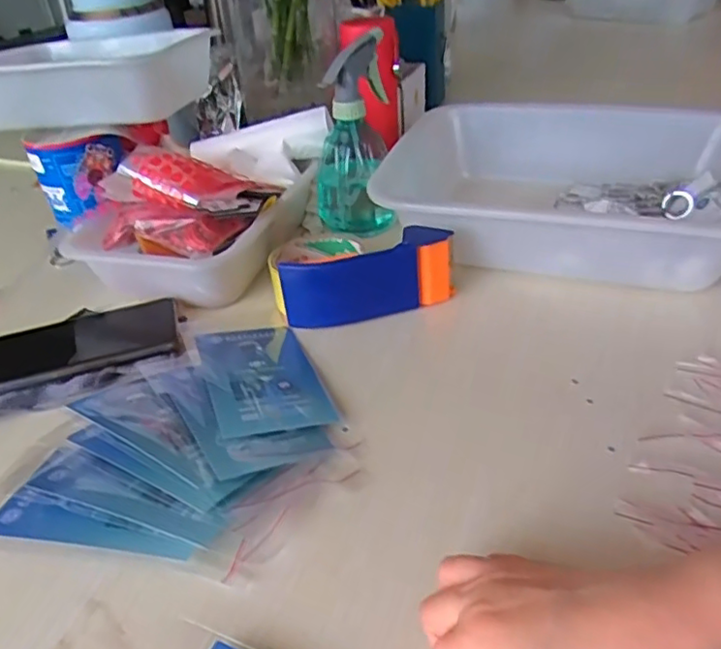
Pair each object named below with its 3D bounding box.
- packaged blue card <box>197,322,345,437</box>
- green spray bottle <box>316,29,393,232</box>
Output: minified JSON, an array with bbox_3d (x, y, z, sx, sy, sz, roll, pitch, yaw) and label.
[{"bbox_3d":[-0.077,0.035,0.463,0.081,0.008,0.142,-6,31,-21],"label":"packaged blue card"},{"bbox_3d":[-0.011,-0.184,0.612,0.082,0.178,0.072,-6,37,0],"label":"green spray bottle"}]

